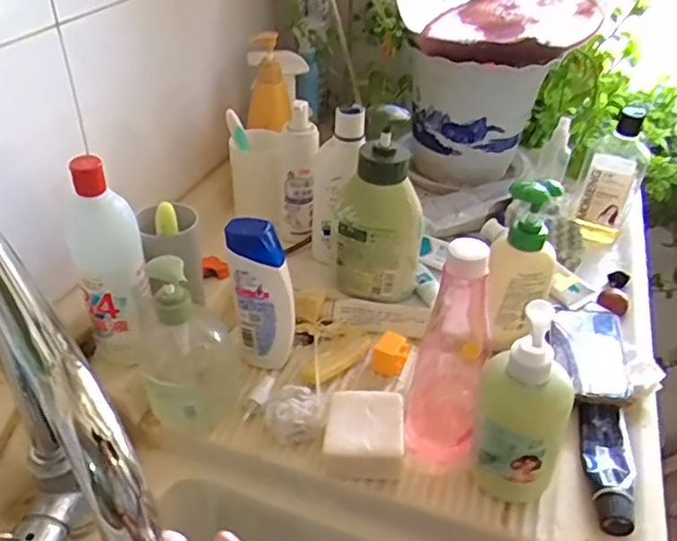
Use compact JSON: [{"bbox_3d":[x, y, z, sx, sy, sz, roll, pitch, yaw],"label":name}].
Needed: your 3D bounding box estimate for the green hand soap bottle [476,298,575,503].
[{"bbox_3d":[0.141,0.107,0.451,0.067,0.178,0.048,12,39,11],"label":"green hand soap bottle"}]

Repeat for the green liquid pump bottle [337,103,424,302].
[{"bbox_3d":[0.046,-0.061,0.628,0.082,0.200,0.054,26,43,26],"label":"green liquid pump bottle"}]

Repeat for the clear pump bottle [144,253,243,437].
[{"bbox_3d":[-0.134,0.065,0.540,0.079,0.183,0.089,-3,38,-9],"label":"clear pump bottle"}]

